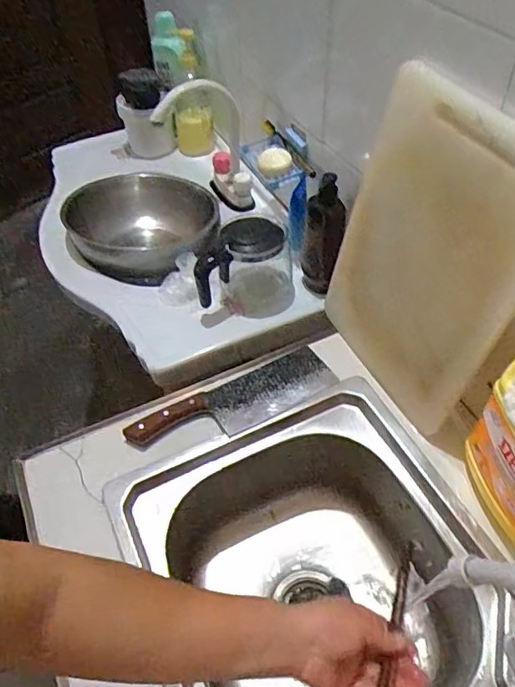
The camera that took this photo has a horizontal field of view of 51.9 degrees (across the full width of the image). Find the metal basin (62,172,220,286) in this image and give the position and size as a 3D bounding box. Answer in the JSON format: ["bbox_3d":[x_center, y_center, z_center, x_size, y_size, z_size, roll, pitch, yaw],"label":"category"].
[{"bbox_3d":[-0.236,-0.230,1.105,0.287,0.127,0.287,-2,49,2],"label":"metal basin"}]

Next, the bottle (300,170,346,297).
[{"bbox_3d":[0.112,-0.179,0.904,0.070,0.211,0.075,3,49,6],"label":"bottle"}]

